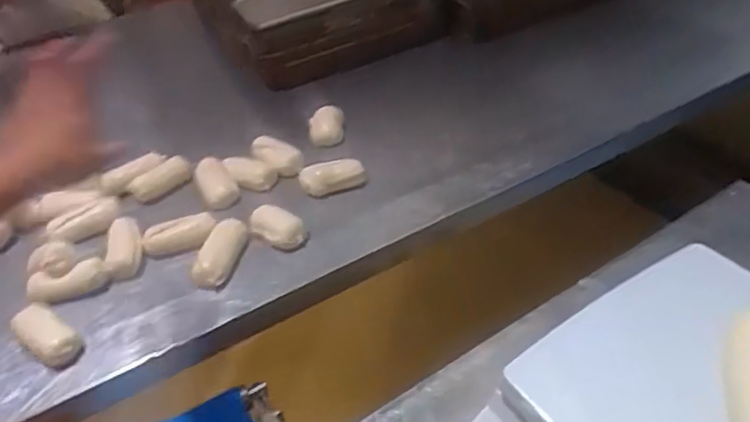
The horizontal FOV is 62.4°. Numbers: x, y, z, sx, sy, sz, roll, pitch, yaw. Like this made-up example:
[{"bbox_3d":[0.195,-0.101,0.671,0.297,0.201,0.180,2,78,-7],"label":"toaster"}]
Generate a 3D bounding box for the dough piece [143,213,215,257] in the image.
[{"bbox_3d":[-0.261,0.033,0.831,0.090,0.033,0.041,-10,40,-3],"label":"dough piece"}]

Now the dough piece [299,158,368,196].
[{"bbox_3d":[-0.058,-0.046,0.830,0.092,0.035,0.035,-9,38,19],"label":"dough piece"}]

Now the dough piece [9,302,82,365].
[{"bbox_3d":[-0.375,0.140,0.704,0.090,0.026,0.043,29,51,20],"label":"dough piece"}]

